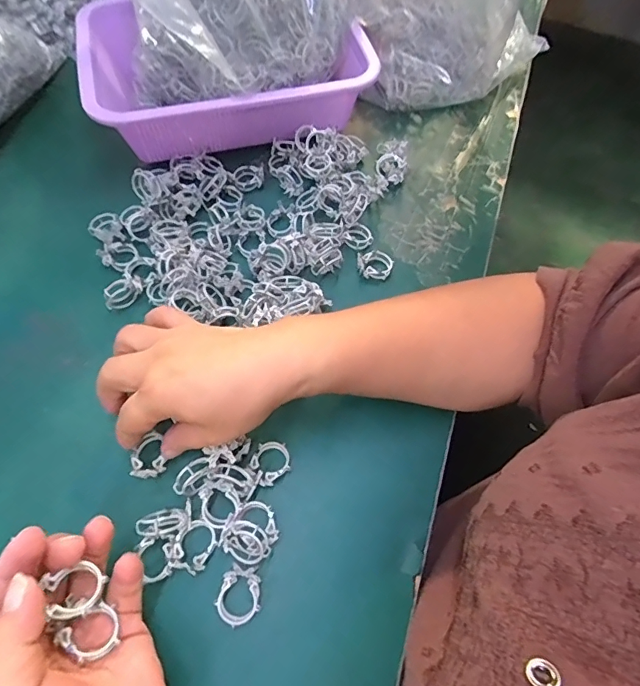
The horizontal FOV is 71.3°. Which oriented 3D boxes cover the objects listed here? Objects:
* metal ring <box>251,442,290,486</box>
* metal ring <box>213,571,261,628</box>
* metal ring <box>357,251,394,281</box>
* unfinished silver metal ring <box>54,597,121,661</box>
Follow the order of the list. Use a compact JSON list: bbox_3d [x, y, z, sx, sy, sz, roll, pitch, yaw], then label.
[{"bbox_3d":[-0.033,0.081,0.306,0.028,0.004,0.027,7,56,-11],"label":"metal ring"},{"bbox_3d":[-0.048,0.153,0.267,0.026,0.005,0.028,1,72,-3],"label":"metal ring"},{"bbox_3d":[0.048,-0.069,0.385,0.030,0.010,0.025,3,62,-2],"label":"metal ring"},{"bbox_3d":[-0.112,0.143,0.222,0.021,0.009,0.023,48,49,10],"label":"unfinished silver metal ring"}]

